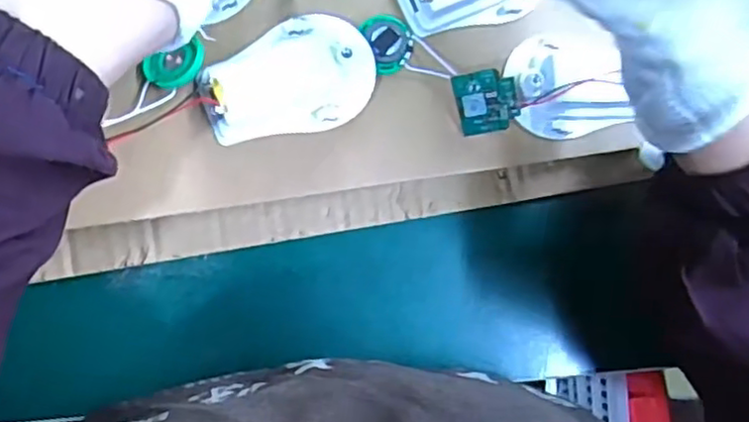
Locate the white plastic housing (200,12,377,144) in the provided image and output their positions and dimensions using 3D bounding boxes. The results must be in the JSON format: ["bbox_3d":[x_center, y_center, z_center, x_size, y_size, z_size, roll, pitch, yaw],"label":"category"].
[{"bbox_3d":[-0.039,-0.061,0.305,0.079,0.018,0.053,-16,86,-12],"label":"white plastic housing"}]

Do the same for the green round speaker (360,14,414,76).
[{"bbox_3d":[0.008,-0.082,0.322,0.023,0.009,0.028,-23,88,-13],"label":"green round speaker"}]

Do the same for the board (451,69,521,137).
[{"bbox_3d":[0.054,-0.052,0.316,0.029,0.004,0.031,-9,116,14],"label":"board"}]

